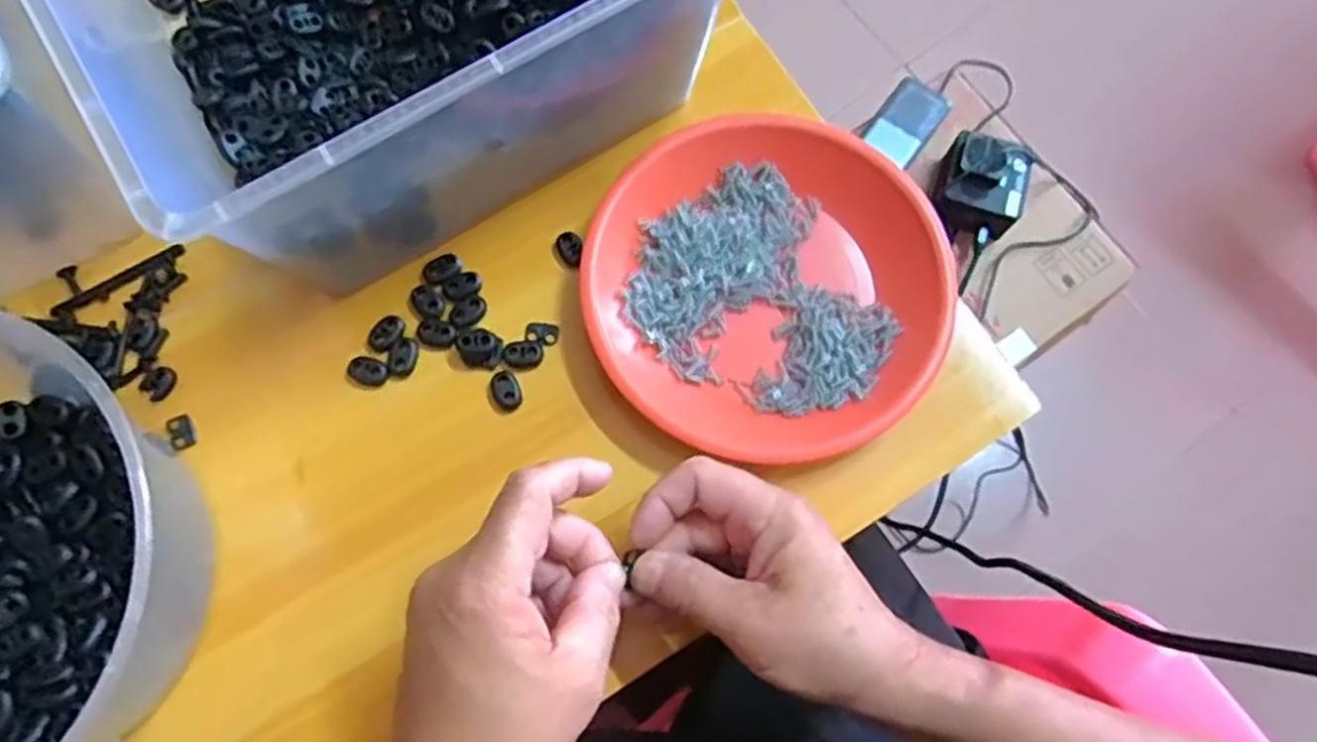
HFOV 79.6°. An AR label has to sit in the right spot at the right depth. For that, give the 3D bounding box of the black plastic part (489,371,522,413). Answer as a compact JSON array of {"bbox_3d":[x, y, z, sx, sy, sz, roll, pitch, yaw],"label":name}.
[{"bbox_3d":[-0.082,0.011,0.426,0.015,0.007,0.021,-28,76,-9],"label":"black plastic part"}]

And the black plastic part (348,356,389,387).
[{"bbox_3d":[-0.157,0.000,0.429,0.021,0.006,0.014,17,74,4],"label":"black plastic part"}]

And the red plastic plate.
[{"bbox_3d":[0.057,-0.047,0.430,0.190,0.030,0.184,0,73,-1],"label":"red plastic plate"}]

